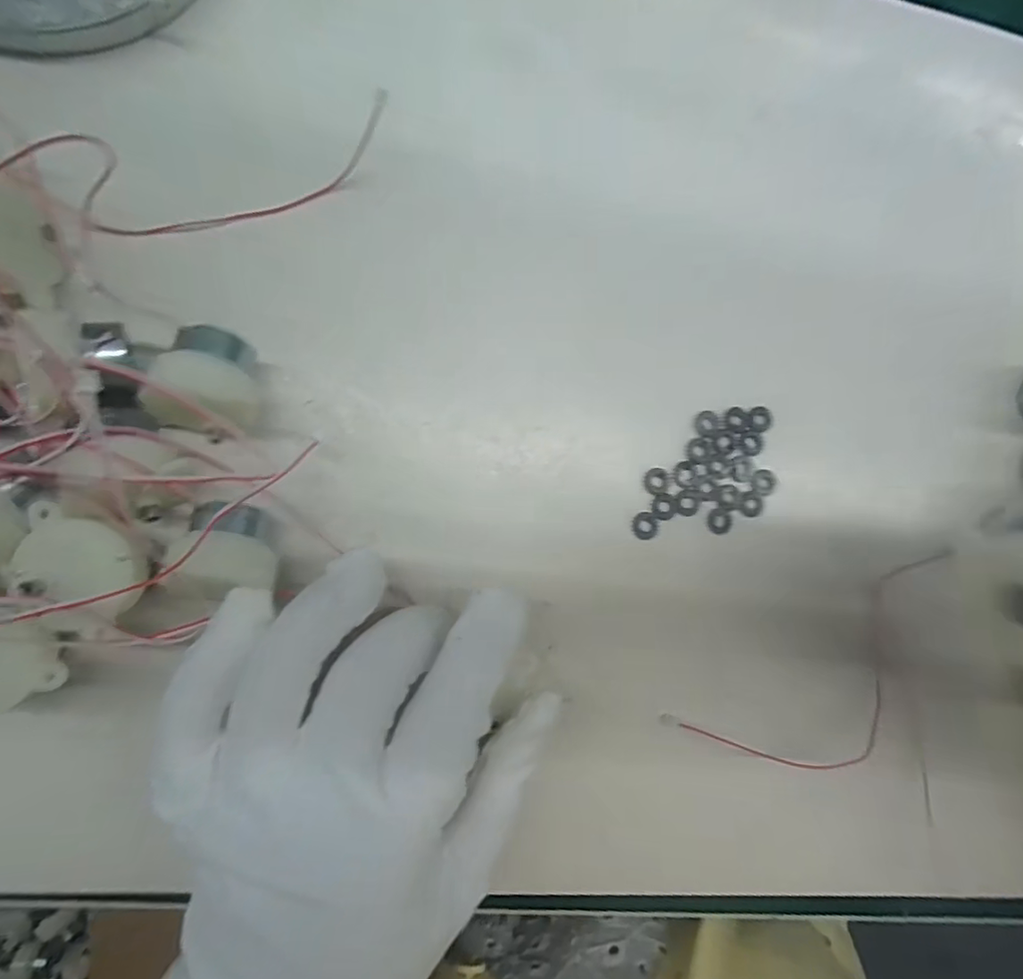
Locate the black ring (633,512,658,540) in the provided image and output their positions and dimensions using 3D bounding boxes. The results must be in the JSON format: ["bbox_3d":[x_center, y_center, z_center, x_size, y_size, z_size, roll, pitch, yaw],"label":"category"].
[{"bbox_3d":[0.053,0.014,0.221,0.010,0.004,0.011,0,87,-10],"label":"black ring"}]

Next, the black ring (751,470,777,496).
[{"bbox_3d":[0.103,-0.003,0.230,0.011,0.004,0.011,0,87,-10],"label":"black ring"}]

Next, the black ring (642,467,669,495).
[{"bbox_3d":[0.058,-0.003,0.223,0.011,0.004,0.010,0,87,-10],"label":"black ring"}]

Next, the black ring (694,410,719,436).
[{"bbox_3d":[0.079,-0.027,0.228,0.010,0.004,0.010,0,87,-10],"label":"black ring"}]

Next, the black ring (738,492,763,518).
[{"bbox_3d":[0.097,0.006,0.229,0.011,0.004,0.010,0,87,-10],"label":"black ring"}]

